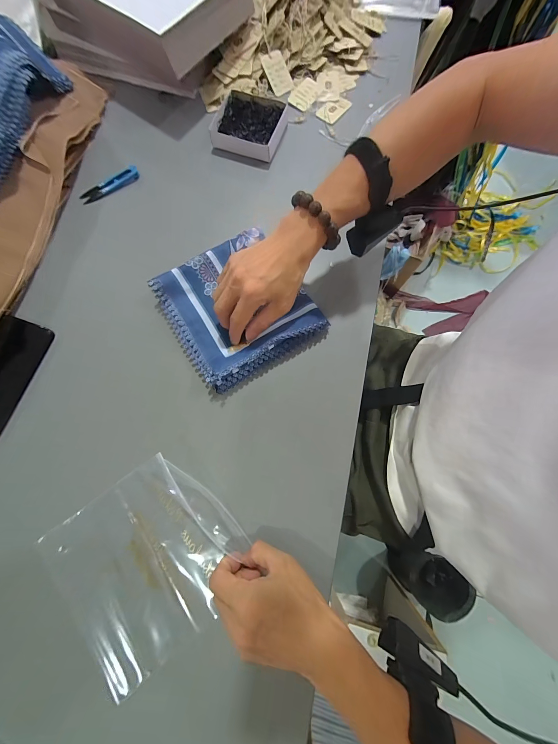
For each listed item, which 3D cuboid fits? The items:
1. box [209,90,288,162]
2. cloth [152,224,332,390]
[{"bbox_3d":[-0.047,-0.413,0.449,0.120,0.028,0.100,16,77,4],"label":"box"},{"bbox_3d":[-0.057,-0.094,0.374,0.183,0.025,0.184,-32,79,-7],"label":"cloth"}]

